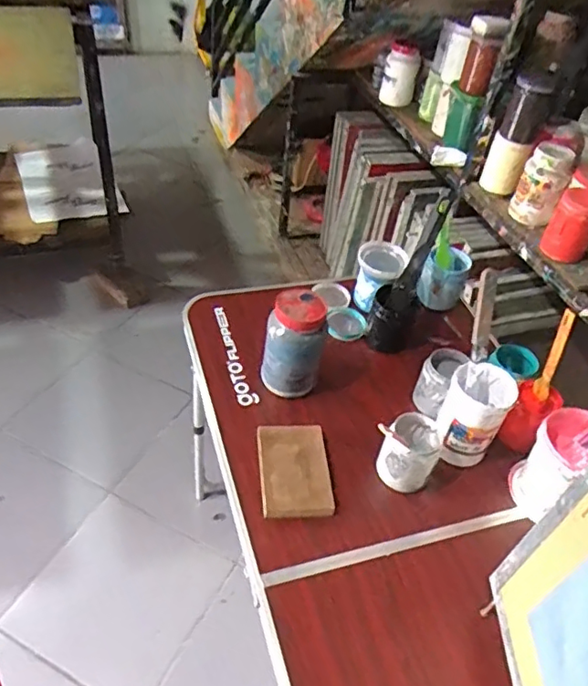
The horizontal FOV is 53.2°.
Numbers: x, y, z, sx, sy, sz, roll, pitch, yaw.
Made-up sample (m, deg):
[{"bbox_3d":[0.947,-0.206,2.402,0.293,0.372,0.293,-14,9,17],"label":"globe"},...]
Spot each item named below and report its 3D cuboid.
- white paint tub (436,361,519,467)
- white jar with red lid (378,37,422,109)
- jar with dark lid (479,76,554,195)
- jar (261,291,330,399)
[{"bbox_3d":[0.286,0.119,0.950,0.098,0.147,0.110,28,48,19],"label":"white paint tub"},{"bbox_3d":[0.310,-0.789,1.722,0.092,0.163,0.098,4,44,-4],"label":"white jar with red lid"},{"bbox_3d":[0.519,-0.479,1.376,0.093,0.260,0.094,20,46,12],"label":"jar with dark lid"},{"bbox_3d":[-0.001,-0.005,0.984,0.091,0.167,0.100,4,44,-4],"label":"jar"}]

